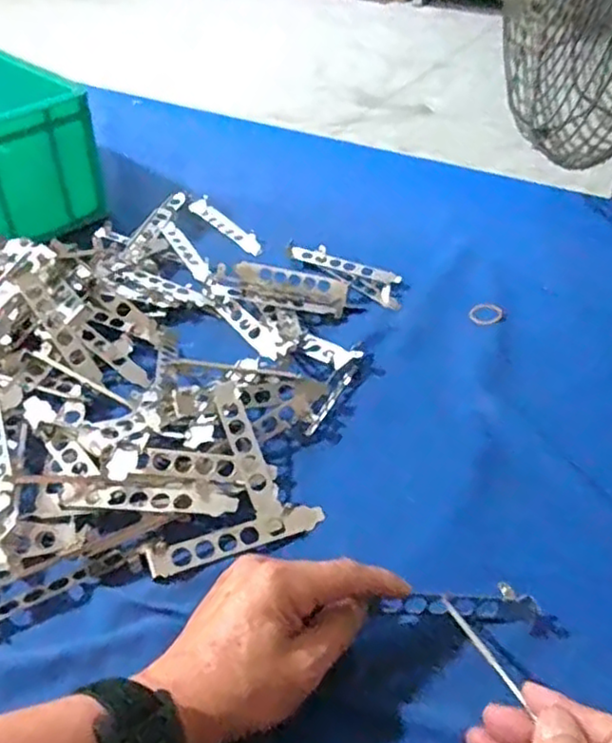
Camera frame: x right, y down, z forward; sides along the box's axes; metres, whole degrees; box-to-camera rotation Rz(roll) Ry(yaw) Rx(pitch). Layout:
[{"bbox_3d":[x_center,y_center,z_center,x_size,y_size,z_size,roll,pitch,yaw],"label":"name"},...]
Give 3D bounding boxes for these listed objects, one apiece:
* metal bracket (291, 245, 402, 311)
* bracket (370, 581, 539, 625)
[{"bbox_3d":[0.046,-0.103,0.686,0.125,0.020,0.037,27,48,27],"label":"metal bracket"},{"bbox_3d":[0.090,0.139,0.403,0.095,0.009,0.021,3,42,-4],"label":"bracket"}]

